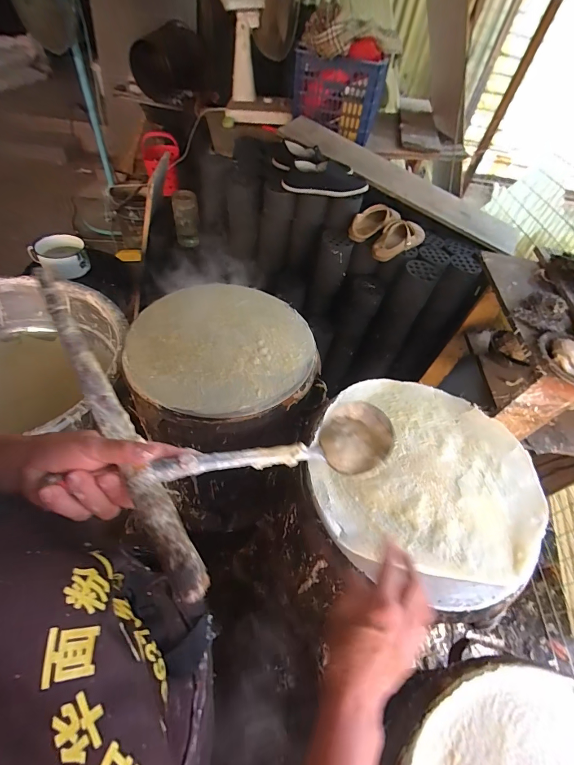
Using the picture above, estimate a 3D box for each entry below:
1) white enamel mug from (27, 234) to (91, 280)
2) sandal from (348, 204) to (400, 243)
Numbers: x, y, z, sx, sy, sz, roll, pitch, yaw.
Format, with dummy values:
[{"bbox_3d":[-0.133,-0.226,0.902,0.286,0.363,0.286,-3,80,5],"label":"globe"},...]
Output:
[{"bbox_3d":[-0.747,-0.409,1.173,0.163,0.095,0.128,-24,58,-23],"label":"white enamel mug"},{"bbox_3d":[0.266,-0.501,1.098,0.197,0.047,0.068,-34,61,-11],"label":"sandal"}]

